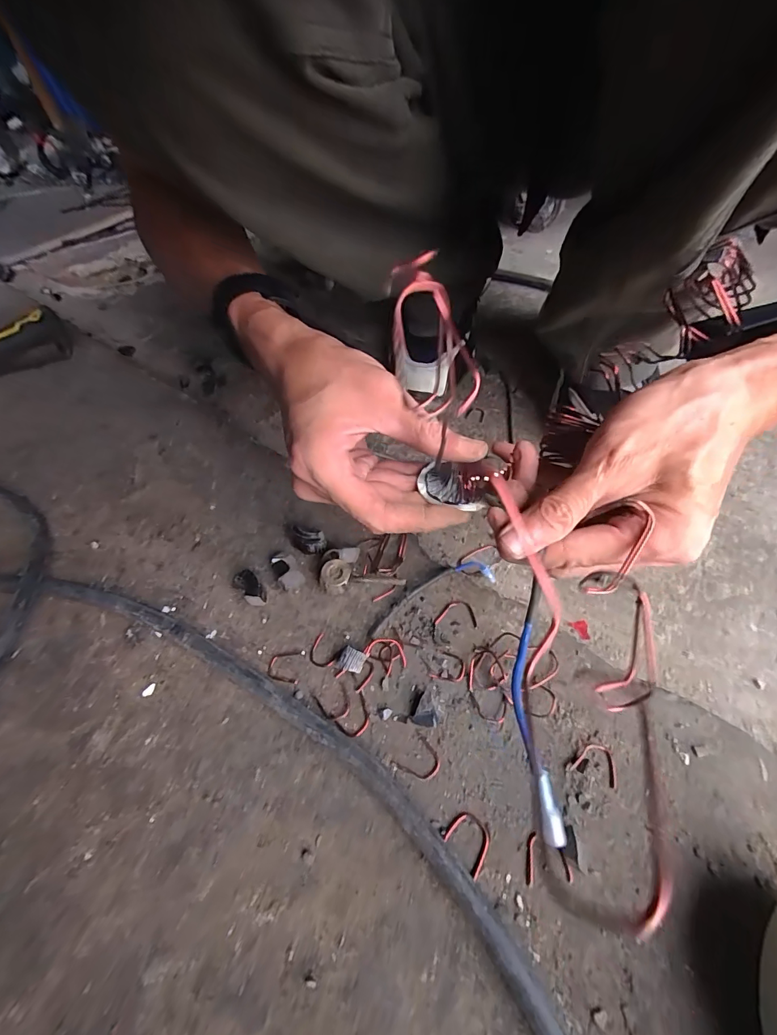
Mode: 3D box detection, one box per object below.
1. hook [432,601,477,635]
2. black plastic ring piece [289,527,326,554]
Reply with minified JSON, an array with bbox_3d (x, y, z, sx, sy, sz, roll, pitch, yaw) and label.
[{"bbox_3d":[0.044,0.068,0.287,0.030,0.004,0.021,-10,55,-1],"label":"hook"},{"bbox_3d":[-0.062,0.019,0.324,0.030,0.021,0.013,10,57,13],"label":"black plastic ring piece"}]

